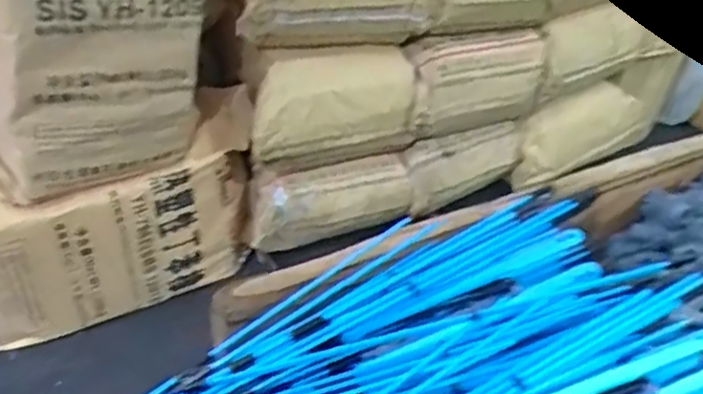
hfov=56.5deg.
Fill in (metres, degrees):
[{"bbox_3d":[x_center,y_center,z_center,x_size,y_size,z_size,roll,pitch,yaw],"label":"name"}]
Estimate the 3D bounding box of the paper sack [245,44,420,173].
[{"bbox_3d":[-0.045,-0.221,1.470,0.381,0.289,0.133,-12,38,-19],"label":"paper sack"}]

